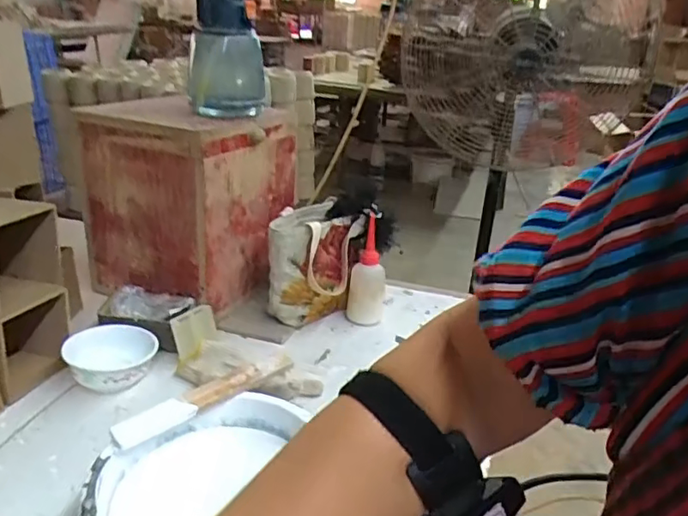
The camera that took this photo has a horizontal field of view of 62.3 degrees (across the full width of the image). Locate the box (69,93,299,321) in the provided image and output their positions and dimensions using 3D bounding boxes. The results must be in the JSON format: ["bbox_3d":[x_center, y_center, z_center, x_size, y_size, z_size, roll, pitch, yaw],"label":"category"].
[{"bbox_3d":[-0.248,-0.108,0.946,0.248,0.277,0.266,17,29,26],"label":"box"}]

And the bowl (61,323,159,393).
[{"bbox_3d":[-0.305,0.127,0.750,0.102,0.045,0.107,2,26,-1],"label":"bowl"}]

